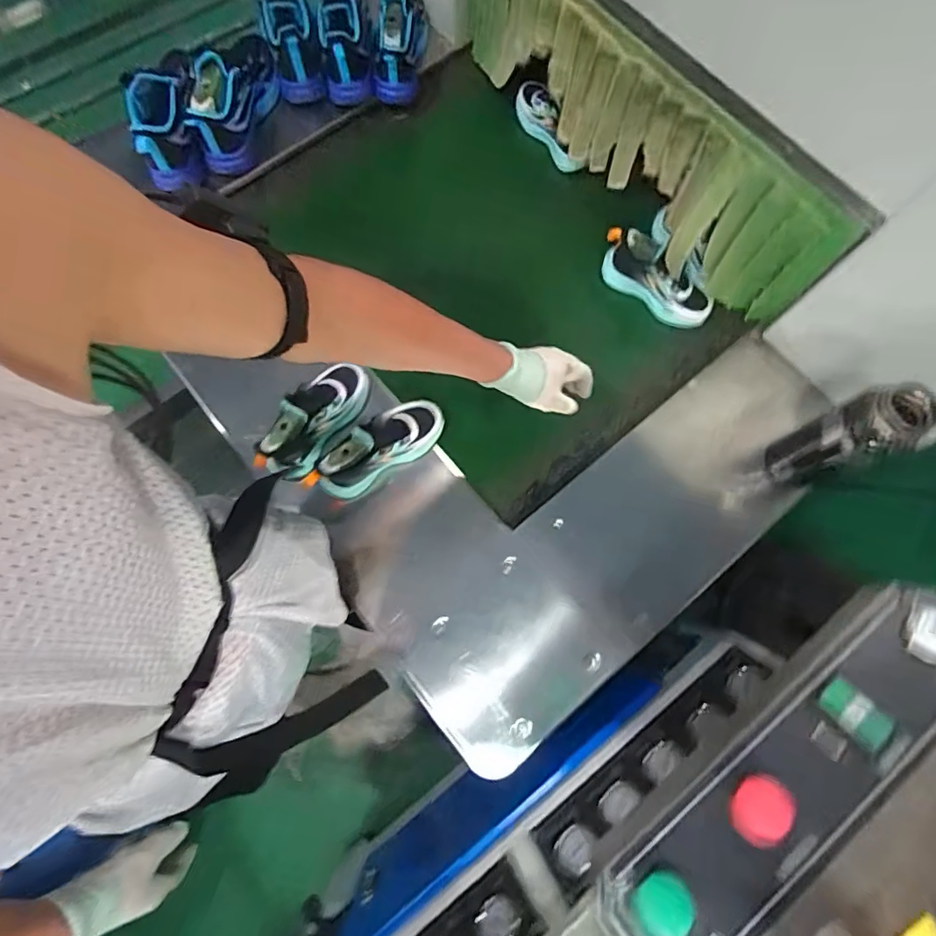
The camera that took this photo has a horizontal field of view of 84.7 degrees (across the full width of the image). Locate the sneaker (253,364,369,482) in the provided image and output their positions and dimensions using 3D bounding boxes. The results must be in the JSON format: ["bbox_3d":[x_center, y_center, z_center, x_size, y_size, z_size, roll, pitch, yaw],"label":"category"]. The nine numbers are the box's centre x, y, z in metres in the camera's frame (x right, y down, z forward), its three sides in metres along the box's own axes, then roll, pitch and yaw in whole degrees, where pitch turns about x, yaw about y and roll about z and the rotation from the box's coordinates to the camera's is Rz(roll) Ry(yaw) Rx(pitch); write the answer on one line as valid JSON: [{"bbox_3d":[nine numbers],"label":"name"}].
[{"bbox_3d":[-0.204,-0.075,0.721,0.091,0.075,0.204,31,62,6],"label":"sneaker"}]

